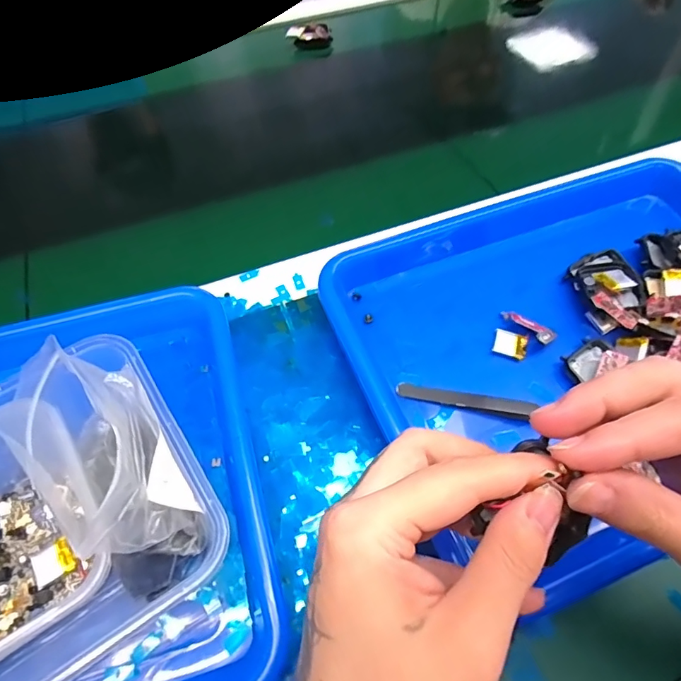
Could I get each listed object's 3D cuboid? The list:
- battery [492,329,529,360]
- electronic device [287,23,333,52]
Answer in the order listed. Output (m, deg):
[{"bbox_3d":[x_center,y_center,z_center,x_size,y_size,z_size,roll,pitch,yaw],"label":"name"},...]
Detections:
[{"bbox_3d":[0.118,0.003,0.317,0.021,0.005,0.019,19,61,12],"label":"battery"},{"bbox_3d":[-0.039,-0.384,0.573,0.054,0.022,0.027,-5,59,-2],"label":"electronic device"}]

